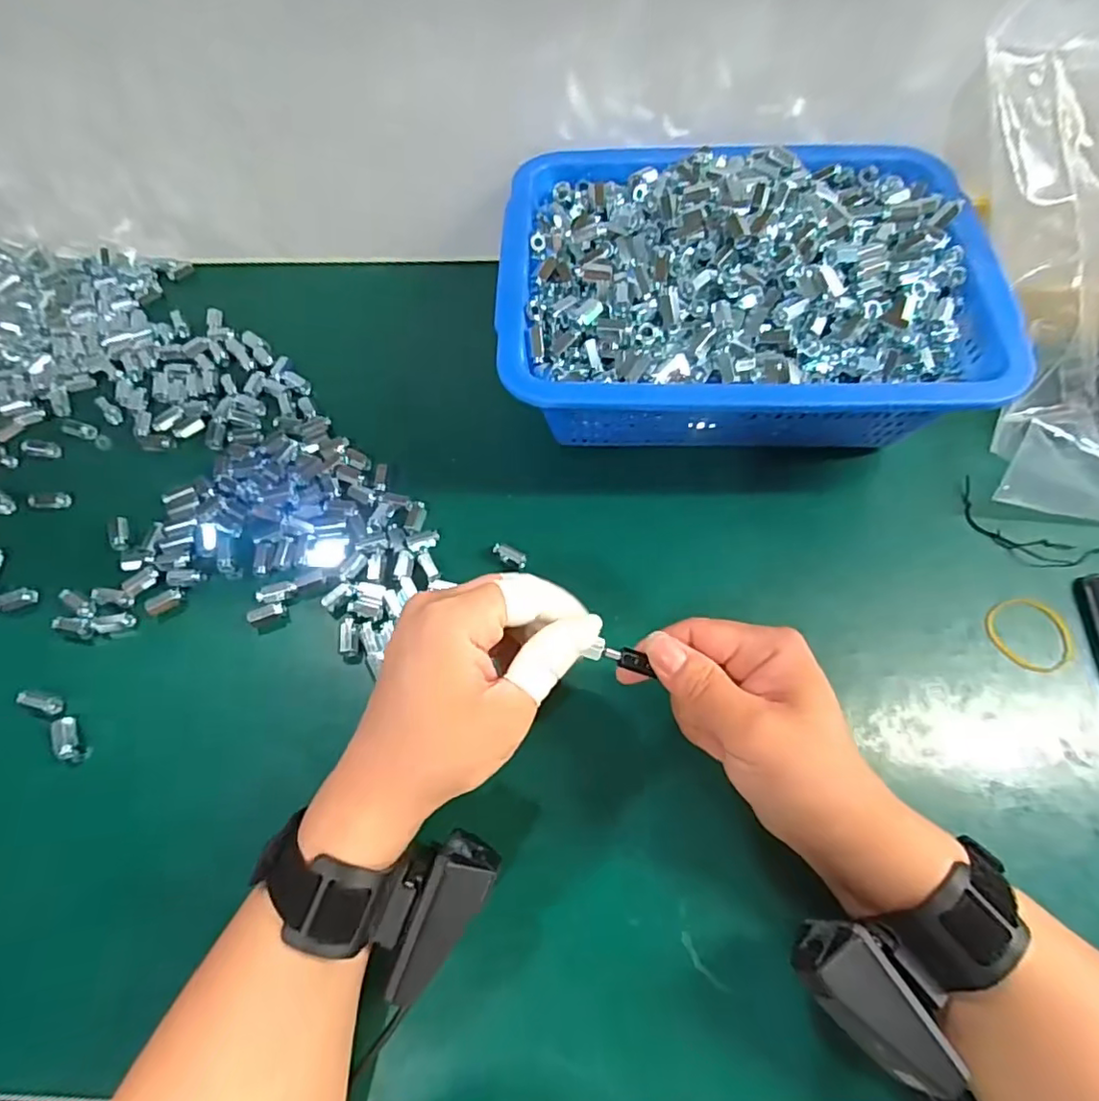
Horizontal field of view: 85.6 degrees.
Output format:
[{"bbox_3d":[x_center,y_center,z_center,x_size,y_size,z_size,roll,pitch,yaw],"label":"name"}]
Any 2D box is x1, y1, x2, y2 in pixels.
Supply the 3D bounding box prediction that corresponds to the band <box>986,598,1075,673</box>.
[{"bbox_3d":[0.293,0.051,0.361,0.047,0.006,0.046,-1,65,2],"label":"band"}]

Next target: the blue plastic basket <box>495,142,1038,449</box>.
[{"bbox_3d":[0.124,-0.167,0.412,0.303,0.108,0.234,0,65,2],"label":"blue plastic basket"}]

